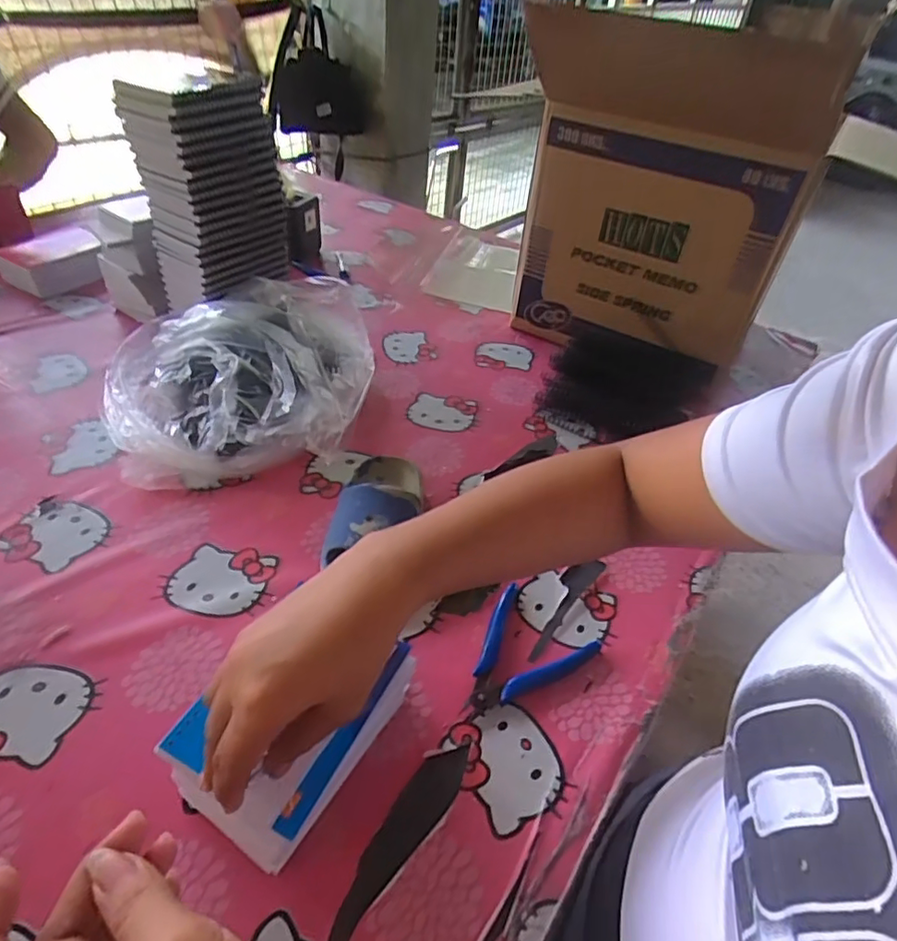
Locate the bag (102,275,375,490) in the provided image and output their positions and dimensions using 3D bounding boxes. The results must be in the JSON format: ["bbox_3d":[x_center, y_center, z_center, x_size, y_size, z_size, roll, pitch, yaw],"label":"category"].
[{"bbox_3d":[-0.219,-0.107,0.616,0.254,0.128,0.251,2,42,-5],"label":"bag"}]

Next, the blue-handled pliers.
[{"bbox_3d":[0.052,0.148,0.453,0.086,0.009,0.113,33,48,27],"label":"blue-handled pliers"}]

